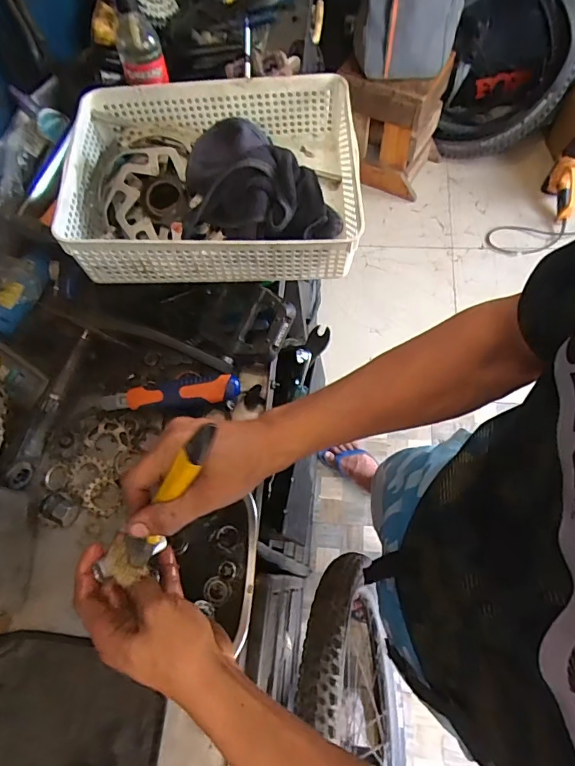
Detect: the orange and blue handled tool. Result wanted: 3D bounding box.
[{"bbox_3d":[-0.147,0.013,0.582,0.173,0.038,0.035,-2,67,2],"label":"orange and blue handled tool"}]

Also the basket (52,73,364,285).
[{"bbox_3d":[-0.086,-0.242,0.548,0.329,0.095,0.240,-2,67,5],"label":"basket"}]

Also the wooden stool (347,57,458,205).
[{"bbox_3d":[0.407,-0.941,1.670,0.283,0.409,0.293,29,73,17],"label":"wooden stool"}]

